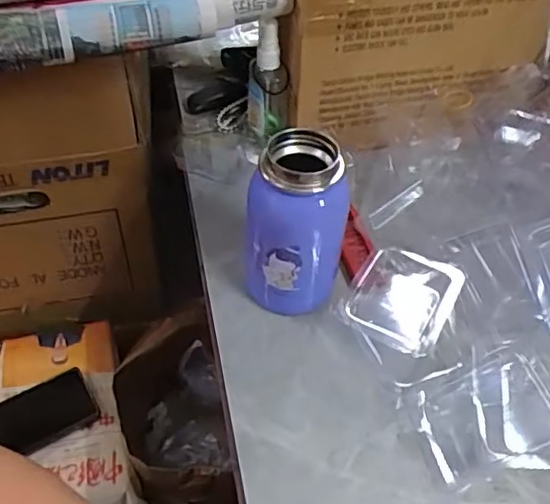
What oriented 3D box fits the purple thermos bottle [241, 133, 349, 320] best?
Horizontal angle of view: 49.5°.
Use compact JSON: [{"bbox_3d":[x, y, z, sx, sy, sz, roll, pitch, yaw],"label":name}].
[{"bbox_3d":[0.015,-0.016,0.452,0.072,0.139,0.059,10,48,5],"label":"purple thermos bottle"}]

